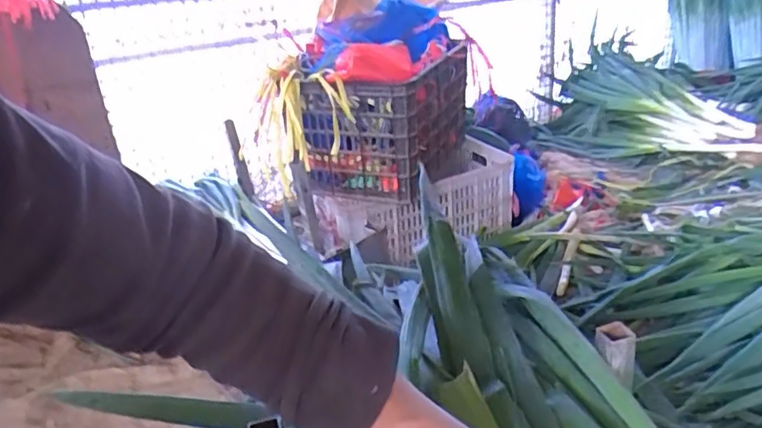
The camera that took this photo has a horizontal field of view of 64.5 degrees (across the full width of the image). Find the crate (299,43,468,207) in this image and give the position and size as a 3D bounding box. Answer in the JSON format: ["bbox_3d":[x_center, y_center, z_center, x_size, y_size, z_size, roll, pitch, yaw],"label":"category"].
[{"bbox_3d":[0.031,-0.237,1.525,0.299,0.271,0.460,3,25,20],"label":"crate"}]

